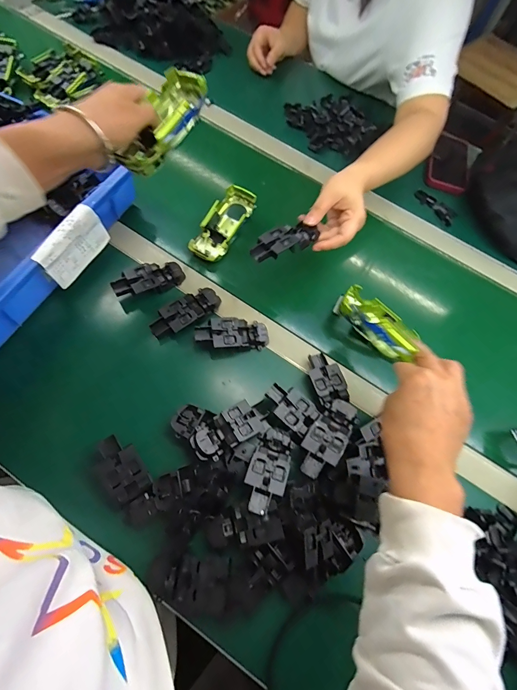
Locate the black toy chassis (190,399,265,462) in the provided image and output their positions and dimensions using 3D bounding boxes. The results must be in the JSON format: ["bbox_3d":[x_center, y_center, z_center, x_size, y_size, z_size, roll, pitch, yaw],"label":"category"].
[{"bbox_3d":[-0.038,0.101,0.386,0.081,0.019,0.043,-30,68,-15],"label":"black toy chassis"}]

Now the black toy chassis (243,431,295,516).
[{"bbox_3d":[0.012,0.140,0.375,0.043,0.016,0.095,17,45,6],"label":"black toy chassis"}]

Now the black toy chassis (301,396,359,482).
[{"bbox_3d":[0.082,0.107,0.385,0.042,0.015,0.097,33,67,13],"label":"black toy chassis"}]

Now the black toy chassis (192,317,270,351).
[{"bbox_3d":[-0.034,-0.014,0.447,0.099,0.017,0.044,2,63,-19],"label":"black toy chassis"}]

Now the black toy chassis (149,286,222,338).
[{"bbox_3d":[-0.101,-0.044,0.458,0.103,0.022,0.041,-36,70,-18],"label":"black toy chassis"}]

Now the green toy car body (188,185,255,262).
[{"bbox_3d":[-0.056,-0.194,0.531,0.059,0.038,0.135,30,80,12],"label":"green toy car body"}]

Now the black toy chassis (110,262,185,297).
[{"bbox_3d":[-0.155,-0.092,0.471,0.100,0.025,0.040,-20,65,-29],"label":"black toy chassis"}]

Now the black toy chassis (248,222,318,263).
[{"bbox_3d":[0.034,-0.139,0.435,0.096,0.019,0.043,-27,68,-14],"label":"black toy chassis"}]

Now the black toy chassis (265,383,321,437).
[{"bbox_3d":[0.040,0.077,0.409,0.067,0.014,0.042,34,67,14],"label":"black toy chassis"}]

